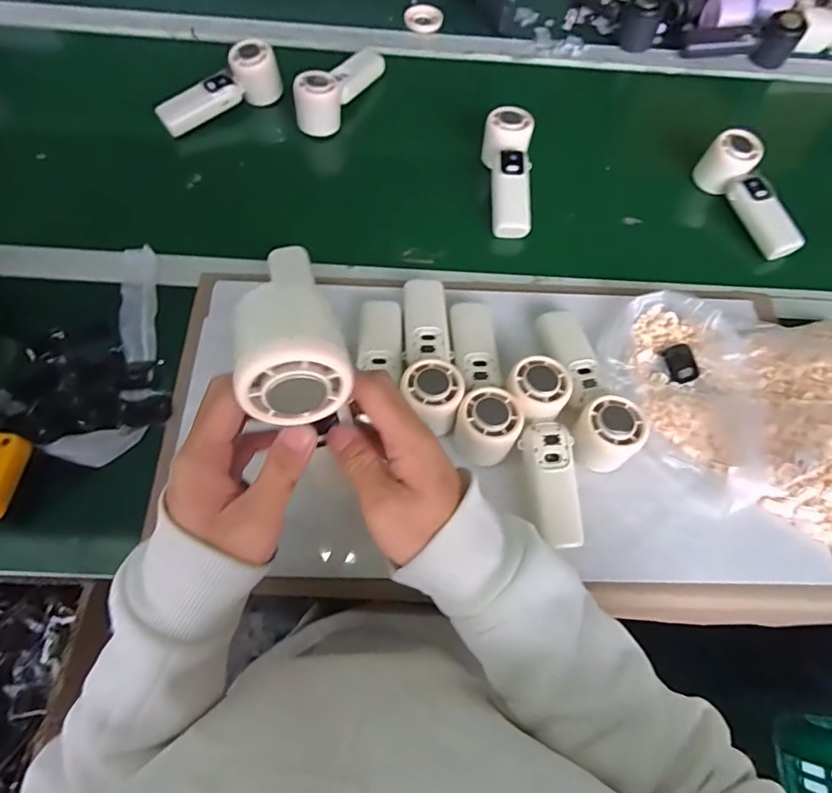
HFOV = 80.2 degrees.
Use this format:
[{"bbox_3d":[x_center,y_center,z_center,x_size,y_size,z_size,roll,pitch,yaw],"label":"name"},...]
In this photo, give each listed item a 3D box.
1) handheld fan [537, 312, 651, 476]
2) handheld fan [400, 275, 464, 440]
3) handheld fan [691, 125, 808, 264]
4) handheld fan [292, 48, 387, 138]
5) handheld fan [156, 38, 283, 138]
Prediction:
[{"bbox_3d":[0.165,-0.016,0.472,0.056,0.045,0.173,-5,66,-5],"label":"handheld fan"},{"bbox_3d":[0.011,-0.045,0.488,0.050,0.047,0.170,-3,54,-4],"label":"handheld fan"},{"bbox_3d":[0.411,-0.246,0.601,0.049,0.057,0.161,-17,68,-10],"label":"handheld fan"},{"bbox_3d":[-0.098,-0.419,0.651,0.050,0.053,0.174,26,67,9],"label":"handheld fan"},{"bbox_3d":[-0.253,-0.394,0.636,0.162,0.056,0.048,-33,71,-16],"label":"handheld fan"}]

